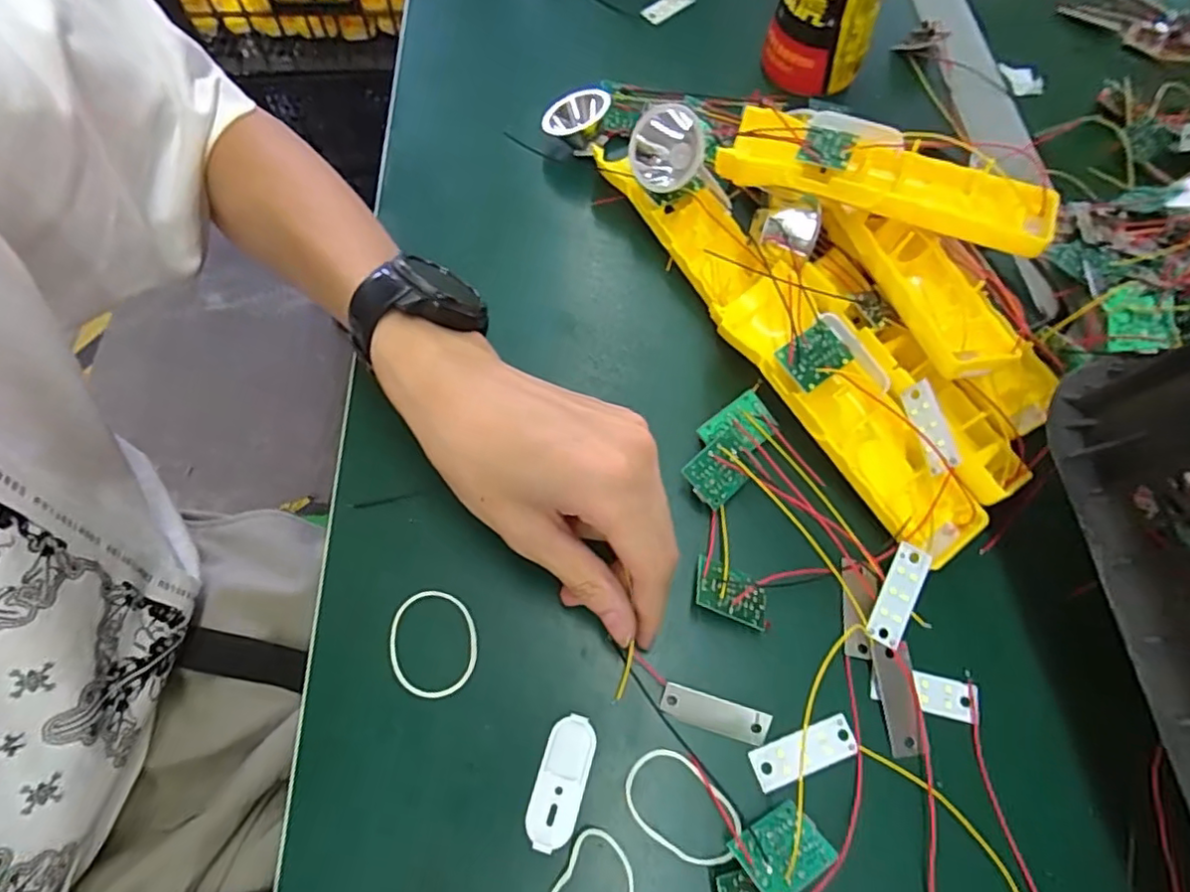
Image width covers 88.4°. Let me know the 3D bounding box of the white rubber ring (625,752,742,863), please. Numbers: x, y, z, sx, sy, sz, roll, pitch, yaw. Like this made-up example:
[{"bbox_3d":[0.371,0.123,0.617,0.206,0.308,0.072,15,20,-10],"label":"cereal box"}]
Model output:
[{"bbox_3d":[0.035,0.147,0.248,0.048,0.008,0.032,40,75,19],"label":"white rubber ring"}]

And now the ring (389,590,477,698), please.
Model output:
[{"bbox_3d":[-0.073,0.088,0.276,0.039,0.004,0.046,-6,66,-5],"label":"ring"}]

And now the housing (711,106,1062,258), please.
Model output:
[{"bbox_3d":[0.149,-0.137,0.318,0.163,0.020,0.043,22,67,8],"label":"housing"}]

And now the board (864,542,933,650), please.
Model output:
[{"bbox_3d":[0.136,0.067,0.274,0.016,0.004,0.045,27,79,3],"label":"board"}]

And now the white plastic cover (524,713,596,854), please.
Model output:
[{"bbox_3d":[-0.014,0.138,0.253,0.020,0.004,0.050,16,66,5],"label":"white plastic cover"}]

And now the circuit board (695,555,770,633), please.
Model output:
[{"bbox_3d":[0.063,0.067,0.277,0.037,0.005,0.025,22,53,-9],"label":"circuit board"}]

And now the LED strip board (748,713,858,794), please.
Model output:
[{"bbox_3d":[0.089,0.130,0.260,0.046,0.004,0.016,-17,67,-10],"label":"LED strip board"}]

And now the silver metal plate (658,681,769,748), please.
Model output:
[{"bbox_3d":[0.052,0.115,0.265,0.045,0.004,0.015,17,100,8],"label":"silver metal plate"}]

